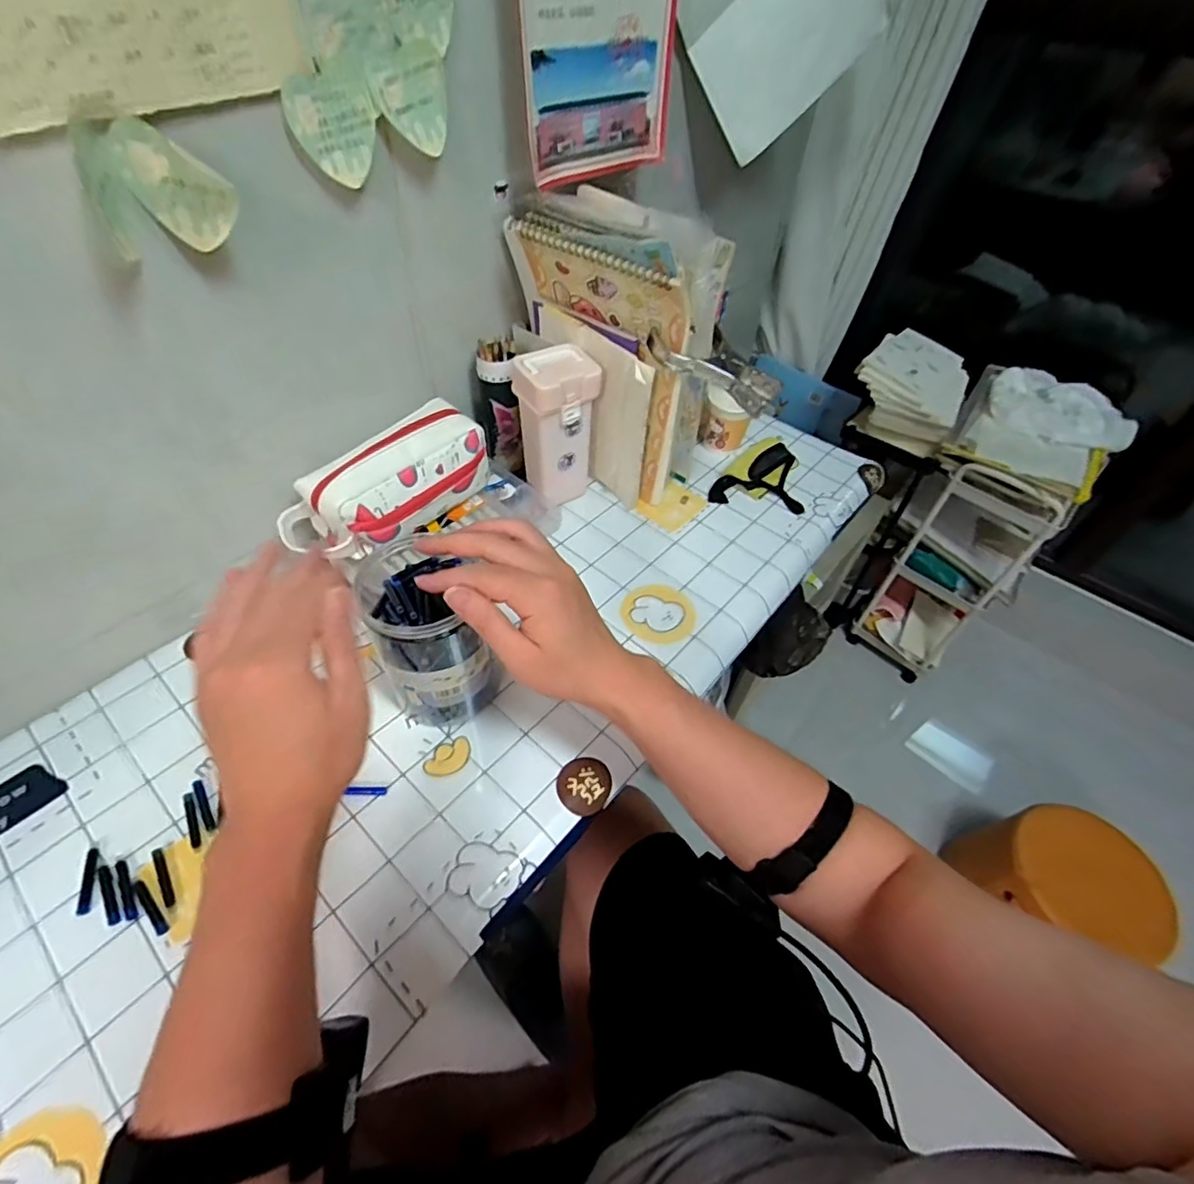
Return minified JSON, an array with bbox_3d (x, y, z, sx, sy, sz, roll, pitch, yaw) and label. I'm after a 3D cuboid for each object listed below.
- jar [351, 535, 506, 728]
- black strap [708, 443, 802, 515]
[{"bbox_3d":[-0.144,0.043,0.491,0.085,0.140,0.103,-22,55,-20],"label":"jar"},{"bbox_3d":[0.210,-0.154,0.744,0.118,0.038,0.090,6,50,1],"label":"black strap"}]

